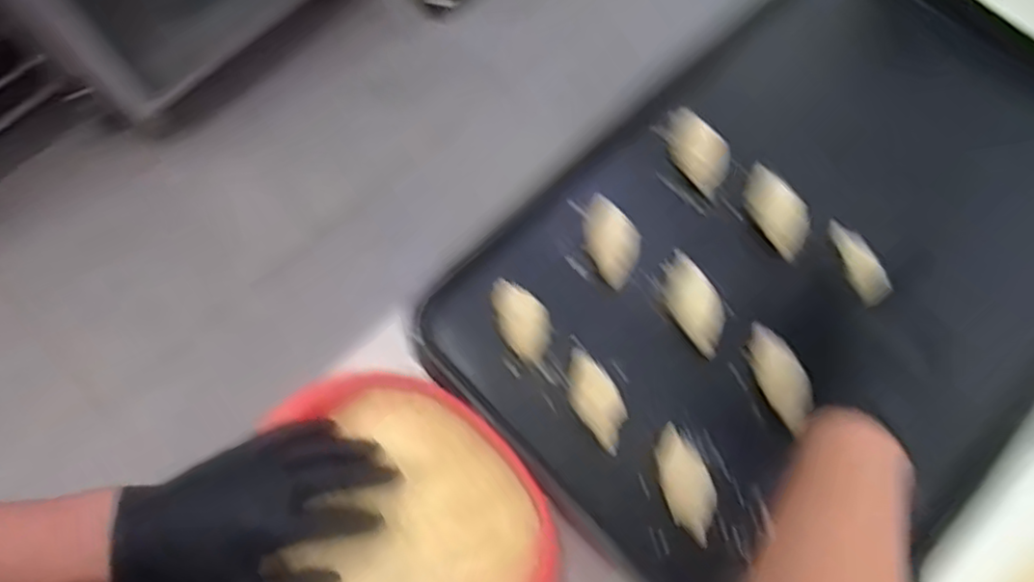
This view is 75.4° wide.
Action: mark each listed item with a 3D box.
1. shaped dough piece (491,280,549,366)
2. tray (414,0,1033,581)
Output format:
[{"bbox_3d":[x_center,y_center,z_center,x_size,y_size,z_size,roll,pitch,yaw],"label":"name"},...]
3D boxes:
[{"bbox_3d":[0.003,0.021,0.523,0.036,0.026,0.067,-24,73,-9],"label":"shaped dough piece"},{"bbox_3d":[0.248,-0.026,0.554,0.585,0.056,0.398,-41,79,-11],"label":"tray"}]

